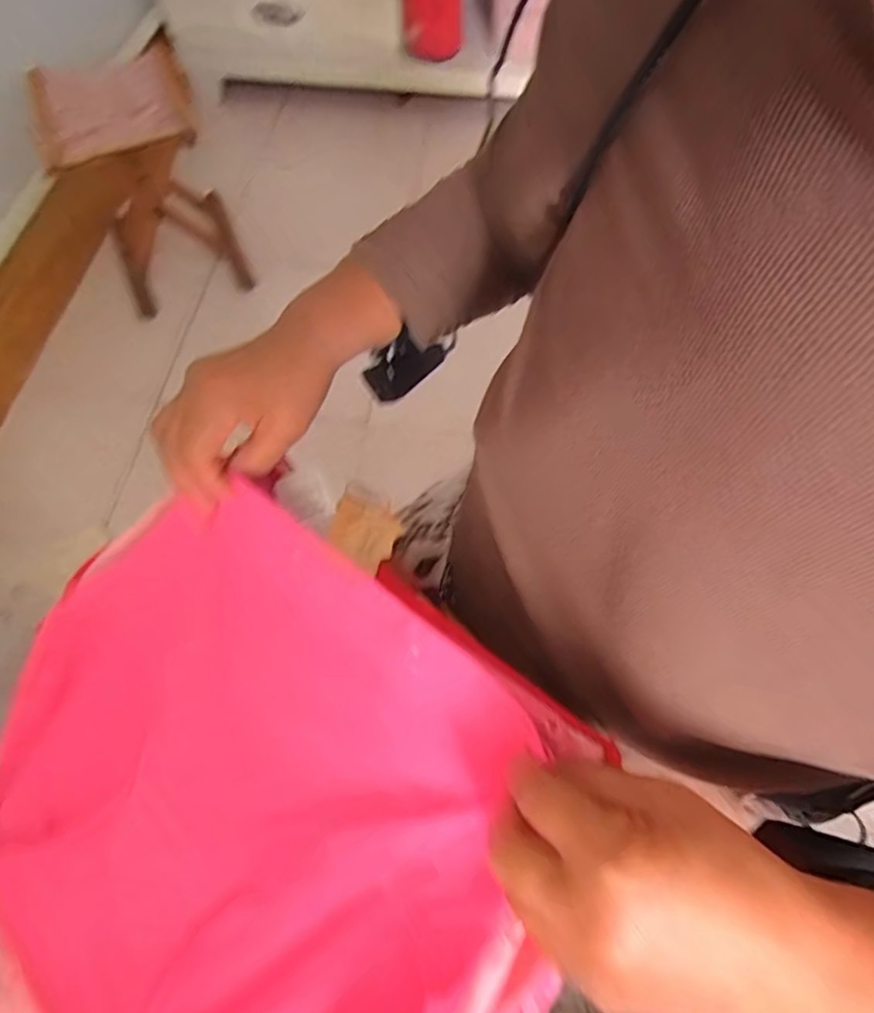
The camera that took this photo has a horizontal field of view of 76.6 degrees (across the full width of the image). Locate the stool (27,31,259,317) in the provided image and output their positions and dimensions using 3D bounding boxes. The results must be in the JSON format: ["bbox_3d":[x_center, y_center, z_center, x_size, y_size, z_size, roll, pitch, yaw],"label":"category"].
[{"bbox_3d":[-0.580,-0.637,1.117,0.277,0.338,0.282,-27,67,-14],"label":"stool"}]

